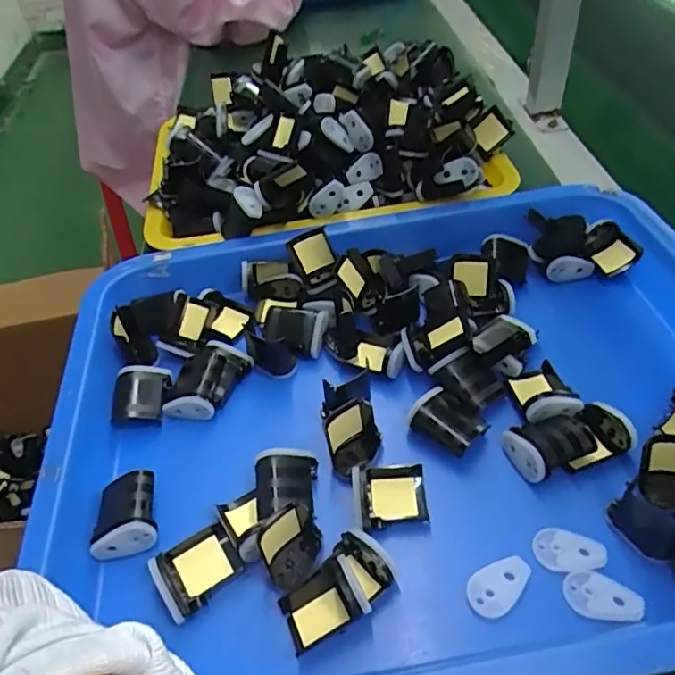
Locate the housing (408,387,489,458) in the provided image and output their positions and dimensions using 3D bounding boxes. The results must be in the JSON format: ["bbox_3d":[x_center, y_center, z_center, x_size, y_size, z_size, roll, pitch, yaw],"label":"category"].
[{"bbox_3d":[0.067,0.052,0.346,0.039,0.021,0.033,33,58,32],"label":"housing"}]

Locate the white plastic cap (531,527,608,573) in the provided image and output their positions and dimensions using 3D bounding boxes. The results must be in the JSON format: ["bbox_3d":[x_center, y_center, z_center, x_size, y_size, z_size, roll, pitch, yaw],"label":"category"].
[{"bbox_3d":[0.120,0.110,0.294,0.034,0.004,0.021,-2,46,6],"label":"white plastic cap"}]

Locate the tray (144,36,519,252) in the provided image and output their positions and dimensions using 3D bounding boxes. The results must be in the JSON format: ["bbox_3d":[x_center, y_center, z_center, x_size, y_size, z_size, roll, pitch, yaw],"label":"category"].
[{"bbox_3d":[-0.016,-0.185,0.521,0.331,0.089,0.204,-9,46,-1],"label":"tray"}]

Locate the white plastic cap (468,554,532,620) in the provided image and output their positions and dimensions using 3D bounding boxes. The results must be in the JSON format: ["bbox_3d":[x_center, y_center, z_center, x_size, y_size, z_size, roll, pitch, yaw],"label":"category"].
[{"bbox_3d":[0.082,0.124,0.286,0.036,0.005,0.021,-32,51,-21],"label":"white plastic cap"}]

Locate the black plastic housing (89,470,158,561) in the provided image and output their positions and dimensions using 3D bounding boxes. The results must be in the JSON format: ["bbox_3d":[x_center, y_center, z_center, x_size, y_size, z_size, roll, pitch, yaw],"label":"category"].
[{"bbox_3d":[-0.120,0.102,0.325,0.036,0.026,0.041,-16,47,-7],"label":"black plastic housing"}]

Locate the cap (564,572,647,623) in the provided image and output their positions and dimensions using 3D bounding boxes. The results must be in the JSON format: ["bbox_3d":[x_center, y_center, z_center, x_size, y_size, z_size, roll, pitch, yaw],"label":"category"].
[{"bbox_3d":[0.130,0.126,0.277,0.035,0.004,0.020,11,49,17],"label":"cap"}]

